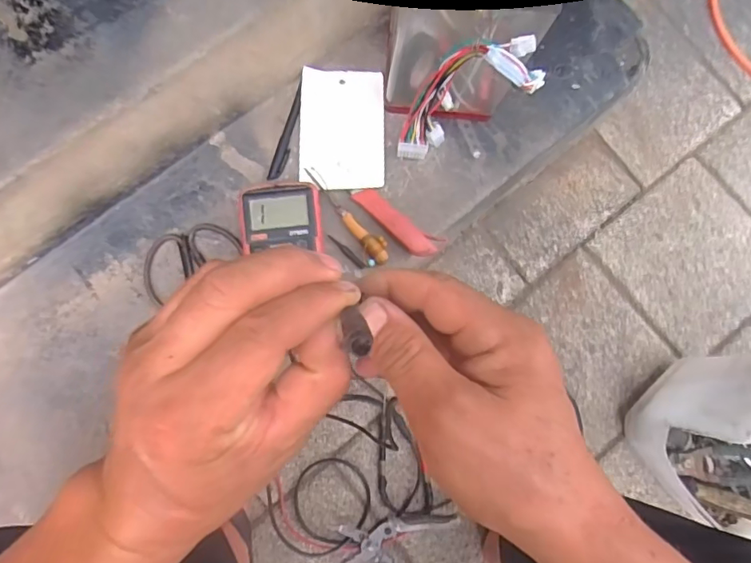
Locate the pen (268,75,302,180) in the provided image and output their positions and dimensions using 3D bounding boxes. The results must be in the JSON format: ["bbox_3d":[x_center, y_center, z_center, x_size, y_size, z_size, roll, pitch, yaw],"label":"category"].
[{"bbox_3d":[-0.104,-0.180,0.609,0.016,0.009,0.126,15,80,0],"label":"pen"}]

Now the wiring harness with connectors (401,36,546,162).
[{"bbox_3d":[0.097,-0.193,0.540,0.094,0.194,0.054,-6,80,-28],"label":"wiring harness with connectors"}]

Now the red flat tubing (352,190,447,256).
[{"bbox_3d":[0.024,-0.068,0.589,0.112,0.010,0.032,37,80,4],"label":"red flat tubing"}]

